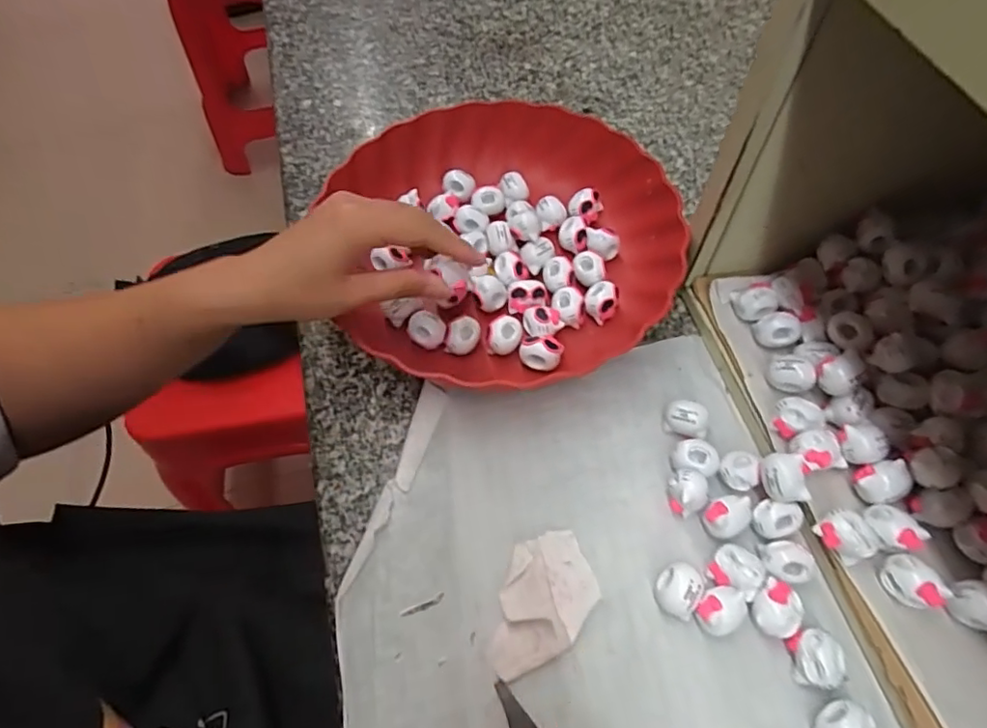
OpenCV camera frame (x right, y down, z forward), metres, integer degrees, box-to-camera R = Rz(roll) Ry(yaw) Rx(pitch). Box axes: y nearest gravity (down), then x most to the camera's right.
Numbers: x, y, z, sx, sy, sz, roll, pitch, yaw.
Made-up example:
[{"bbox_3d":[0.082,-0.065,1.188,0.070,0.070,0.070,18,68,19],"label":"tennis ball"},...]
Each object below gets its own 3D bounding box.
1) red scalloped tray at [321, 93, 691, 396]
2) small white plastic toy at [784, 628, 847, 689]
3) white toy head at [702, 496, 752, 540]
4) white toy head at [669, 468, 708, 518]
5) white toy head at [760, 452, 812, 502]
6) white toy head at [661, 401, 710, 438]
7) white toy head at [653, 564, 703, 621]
[{"bbox_3d":[0.004,-0.088,0.398,0.234,0.050,0.225,0,59,1],"label":"red scalloped tray"},{"bbox_3d":[0.155,0.141,0.273,0.021,0.018,0.025,-7,59,-3],"label":"small white plastic toy"},{"bbox_3d":[0.126,0.084,0.309,0.023,0.019,0.019,-17,60,-9],"label":"white toy head"},{"bbox_3d":[0.107,0.072,0.316,0.021,0.025,0.020,0,59,1],"label":"white toy head"},{"bbox_3d":[0.154,0.060,0.301,0.020,0.018,0.023,5,59,4],"label":"white toy head"},{"bbox_3d":[0.114,0.035,0.340,0.024,0.025,0.017,31,64,18],"label":"white toy head"},{"bbox_3d":[0.094,0.115,0.290,0.022,0.017,0.025,20,61,13],"label":"white toy head"}]

